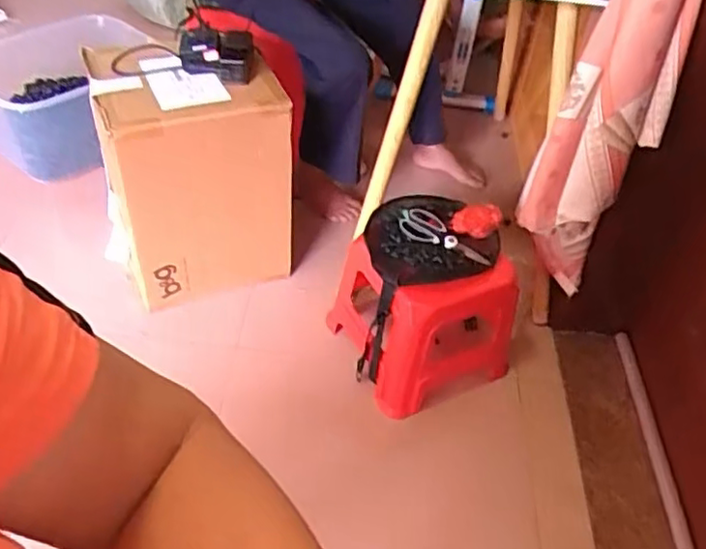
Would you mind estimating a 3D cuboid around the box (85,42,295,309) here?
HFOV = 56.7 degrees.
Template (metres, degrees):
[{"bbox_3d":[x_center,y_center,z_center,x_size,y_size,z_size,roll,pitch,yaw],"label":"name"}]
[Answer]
[{"bbox_3d":[-0.326,-0.211,1.373,0.331,0.434,0.274,-11,47,-17],"label":"box"}]

